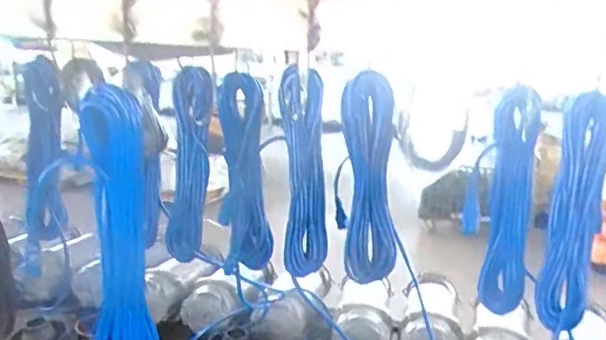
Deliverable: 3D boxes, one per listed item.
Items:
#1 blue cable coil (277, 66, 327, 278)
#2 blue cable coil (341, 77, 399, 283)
[{"bbox_3d":[0.001,0.007,0.972,0.084,0.345,0.071,2,15,-1],"label":"blue cable coil"},{"bbox_3d":[0.113,0.015,0.957,0.093,0.334,0.069,-1,15,-12],"label":"blue cable coil"}]

